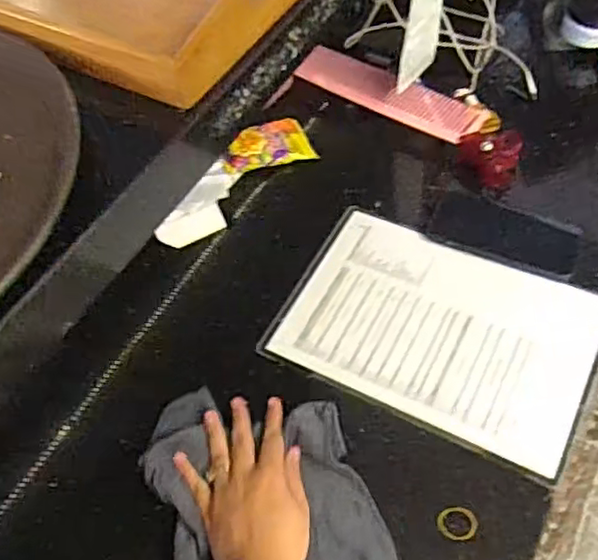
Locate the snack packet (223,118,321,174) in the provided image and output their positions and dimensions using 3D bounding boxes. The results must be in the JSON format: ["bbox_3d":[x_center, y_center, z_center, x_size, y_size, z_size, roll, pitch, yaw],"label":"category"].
[{"bbox_3d":[-0.042,-0.172,0.825,0.114,0.023,0.072,-17,55,-7],"label":"snack packet"}]

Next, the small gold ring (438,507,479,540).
[{"bbox_3d":[0.136,0.209,0.560,0.032,0.005,0.031,-5,40,5],"label":"small gold ring"}]

